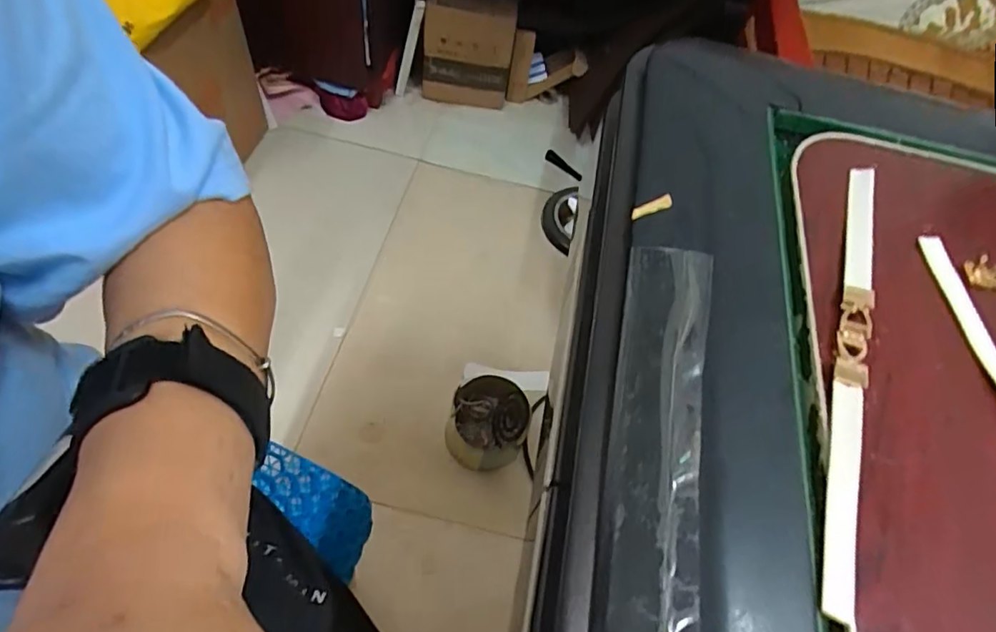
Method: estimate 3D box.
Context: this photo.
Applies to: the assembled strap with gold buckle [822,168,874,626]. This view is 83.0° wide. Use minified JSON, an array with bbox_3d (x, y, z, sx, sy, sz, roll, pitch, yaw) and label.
[{"bbox_3d":[0.145,0.009,0.229,0.012,0.007,0.217,23,57,6],"label":"assembled strap with gold buckle"}]

